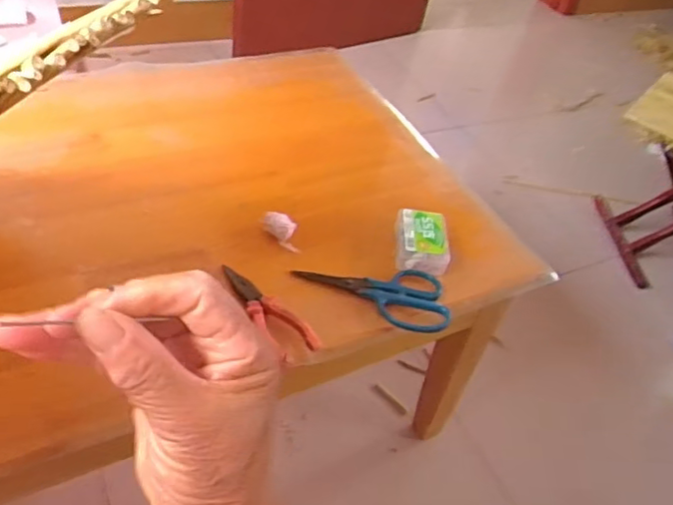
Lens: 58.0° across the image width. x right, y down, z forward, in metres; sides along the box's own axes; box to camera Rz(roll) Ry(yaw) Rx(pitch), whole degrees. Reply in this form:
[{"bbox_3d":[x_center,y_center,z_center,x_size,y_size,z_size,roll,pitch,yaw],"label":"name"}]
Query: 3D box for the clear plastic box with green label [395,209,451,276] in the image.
[{"bbox_3d":[0.107,-0.019,0.756,0.063,0.029,0.091,3,41,0],"label":"clear plastic box with green label"}]

